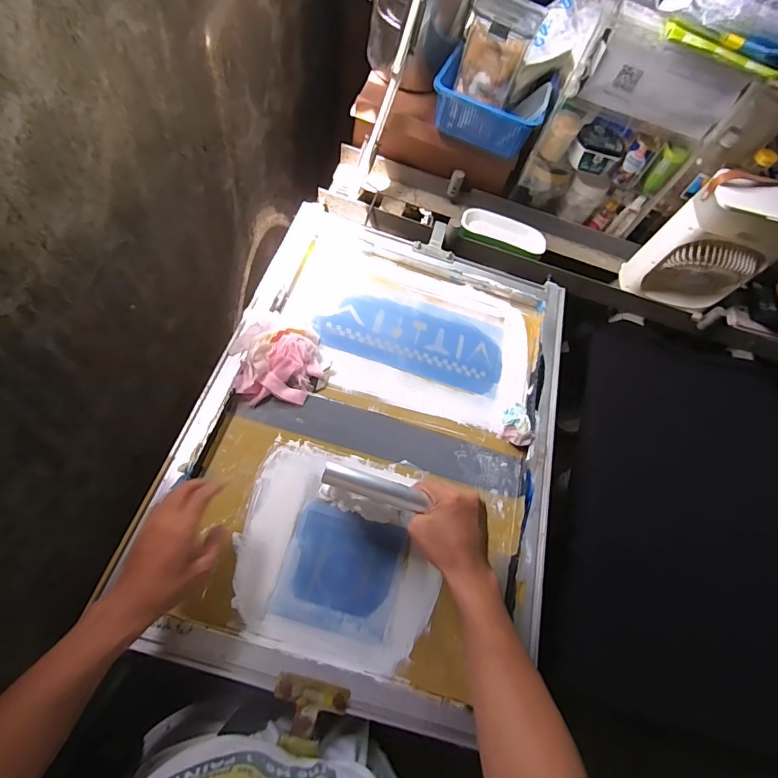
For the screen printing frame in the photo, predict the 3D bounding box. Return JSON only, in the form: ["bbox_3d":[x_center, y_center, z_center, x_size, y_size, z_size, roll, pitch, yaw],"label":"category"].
[{"bbox_3d":[-0.002,0.042,0.675,0.522,0.045,0.725,19,61,-3],"label":"screen printing frame"}]

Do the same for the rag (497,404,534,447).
[{"bbox_3d":[0.208,0.058,0.695,0.050,0.031,0.061,20,68,7],"label":"rag"}]

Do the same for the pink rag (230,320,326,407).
[{"bbox_3d":[-0.172,-0.052,0.669,0.130,0.054,0.148,-9,67,-5],"label":"pink rag"}]

